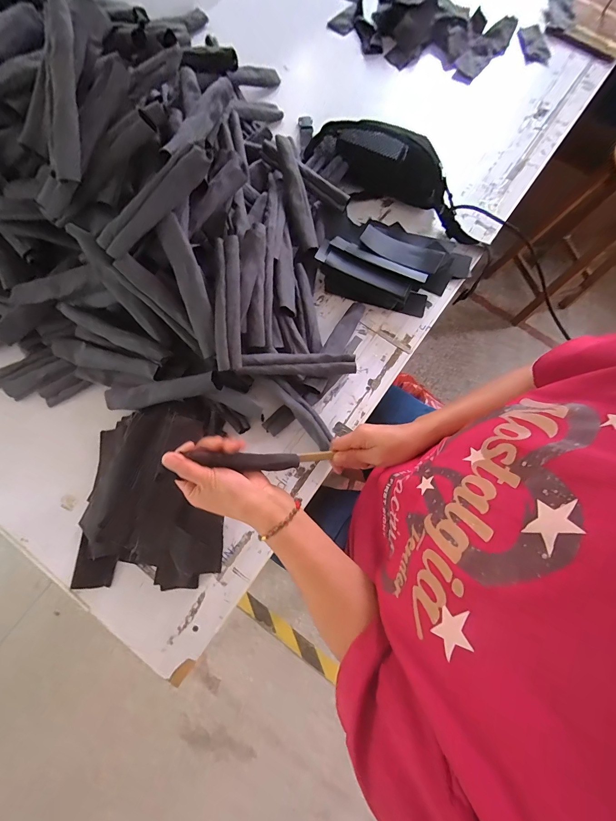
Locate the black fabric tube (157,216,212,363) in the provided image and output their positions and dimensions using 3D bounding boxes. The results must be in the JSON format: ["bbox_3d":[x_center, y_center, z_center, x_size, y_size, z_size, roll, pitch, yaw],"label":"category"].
[{"bbox_3d":[-0.163,-0.169,0.458,0.037,0.010,0.183,-14,107,-5],"label":"black fabric tube"}]

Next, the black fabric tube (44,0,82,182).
[{"bbox_3d":[-0.280,-0.362,0.370,0.030,0.013,0.179,4,102,0],"label":"black fabric tube"}]

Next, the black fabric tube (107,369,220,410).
[{"bbox_3d":[-0.230,-0.028,0.500,0.185,0.023,0.038,-9,76,10],"label":"black fabric tube"}]

